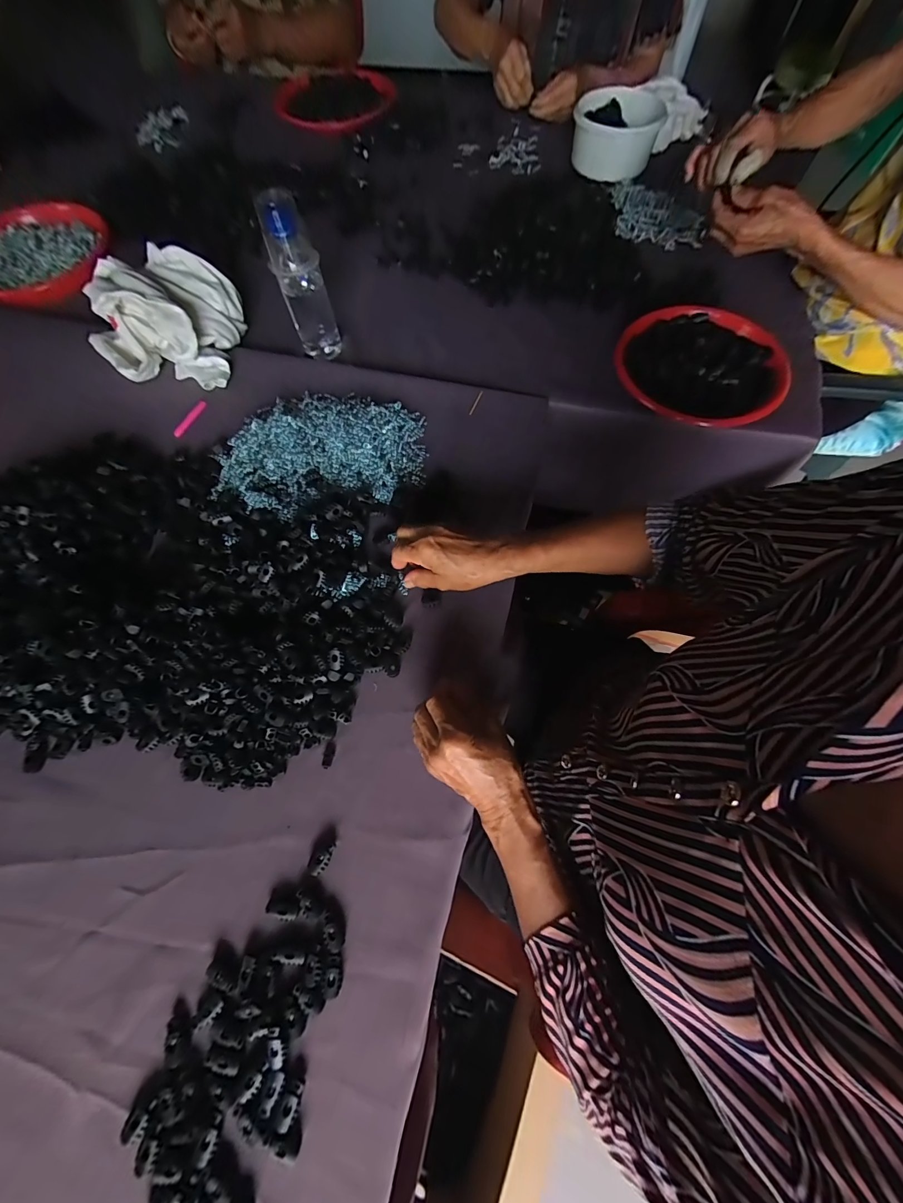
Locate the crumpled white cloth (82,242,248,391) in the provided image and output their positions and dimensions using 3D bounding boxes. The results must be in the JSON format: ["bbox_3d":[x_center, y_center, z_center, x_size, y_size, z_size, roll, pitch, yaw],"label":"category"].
[{"bbox_3d":[-0.415,-0.403,0.564,0.191,0.090,0.184,0,69,3],"label":"crumpled white cloth"}]

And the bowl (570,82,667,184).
[{"bbox_3d":[0.306,-0.873,0.759,0.154,0.072,0.157,0,69,1],"label":"bowl"}]

